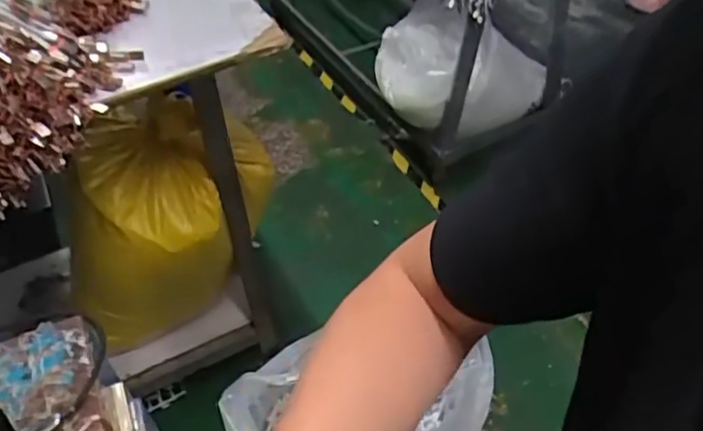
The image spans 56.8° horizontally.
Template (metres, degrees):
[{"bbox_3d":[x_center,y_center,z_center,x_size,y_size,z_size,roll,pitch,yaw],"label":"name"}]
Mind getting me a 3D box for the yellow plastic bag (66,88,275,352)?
[{"bbox_3d":[-0.330,0.024,1.175,0.387,0.463,0.239,-11,47,-7],"label":"yellow plastic bag"}]

